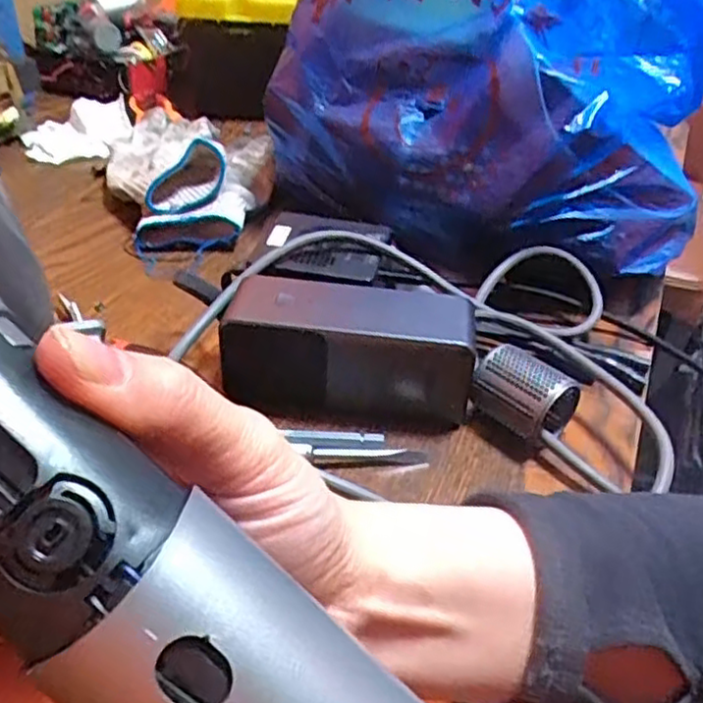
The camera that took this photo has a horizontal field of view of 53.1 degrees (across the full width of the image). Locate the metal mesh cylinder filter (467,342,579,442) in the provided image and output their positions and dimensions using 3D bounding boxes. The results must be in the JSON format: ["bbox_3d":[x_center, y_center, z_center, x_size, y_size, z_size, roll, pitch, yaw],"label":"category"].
[{"bbox_3d":[0.089,0.026,0.367,0.048,0.038,0.031,29,41,28],"label":"metal mesh cylinder filter"}]

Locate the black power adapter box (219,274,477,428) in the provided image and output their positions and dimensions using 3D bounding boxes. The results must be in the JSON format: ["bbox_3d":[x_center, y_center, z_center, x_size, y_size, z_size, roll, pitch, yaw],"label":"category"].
[{"bbox_3d":[0.000,-0.003,0.375,0.132,0.061,0.046,7,36,1],"label":"black power adapter box"}]

